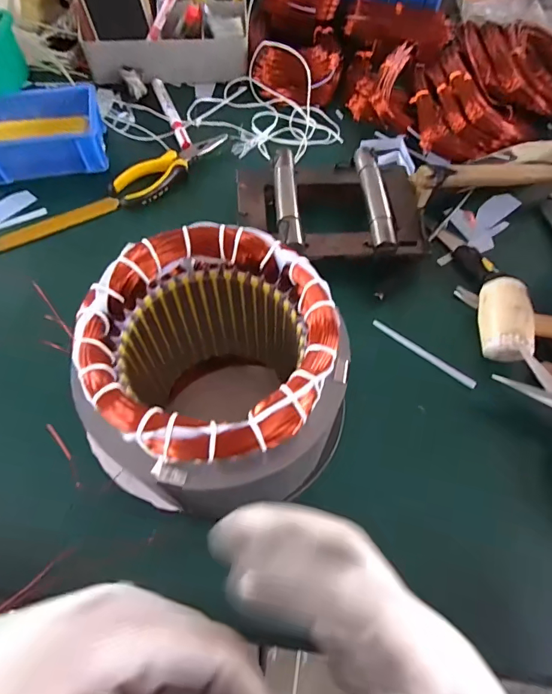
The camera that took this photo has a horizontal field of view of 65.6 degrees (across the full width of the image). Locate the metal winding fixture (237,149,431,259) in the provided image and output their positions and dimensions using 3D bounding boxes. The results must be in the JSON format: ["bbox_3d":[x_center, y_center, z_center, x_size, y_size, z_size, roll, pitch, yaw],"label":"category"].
[{"bbox_3d":[0.060,-0.155,0.472,0.204,0.044,0.147,2,62,-1],"label":"metal winding fixture"}]

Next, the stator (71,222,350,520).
[{"bbox_3d":[-0.034,0.020,0.283,0.130,0.146,0.136,-16,64,-10],"label":"stator"}]

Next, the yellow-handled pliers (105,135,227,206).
[{"bbox_3d":[-0.127,-0.220,0.521,0.154,0.013,0.049,-38,70,-20],"label":"yellow-handled pliers"}]

